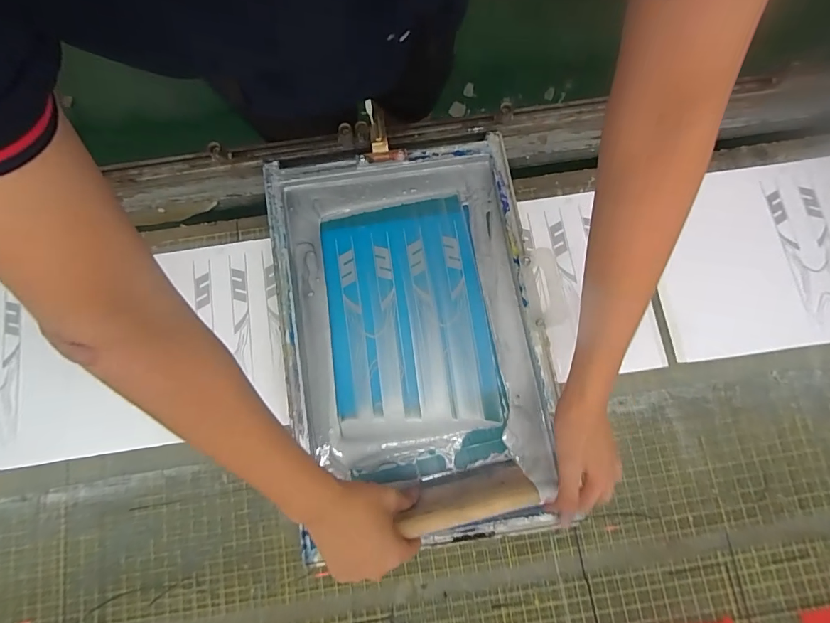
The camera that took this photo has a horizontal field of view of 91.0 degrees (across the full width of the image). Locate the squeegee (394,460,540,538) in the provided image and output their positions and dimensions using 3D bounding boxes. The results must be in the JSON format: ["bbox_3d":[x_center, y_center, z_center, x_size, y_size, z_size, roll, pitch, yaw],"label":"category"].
[{"bbox_3d":[0.065,0.240,0.531,0.160,0.106,0.038,-15,79,-3],"label":"squeegee"}]

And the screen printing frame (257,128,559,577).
[{"bbox_3d":[-0.010,0.027,0.637,0.389,0.034,0.592,-8,79,-2],"label":"screen printing frame"}]

